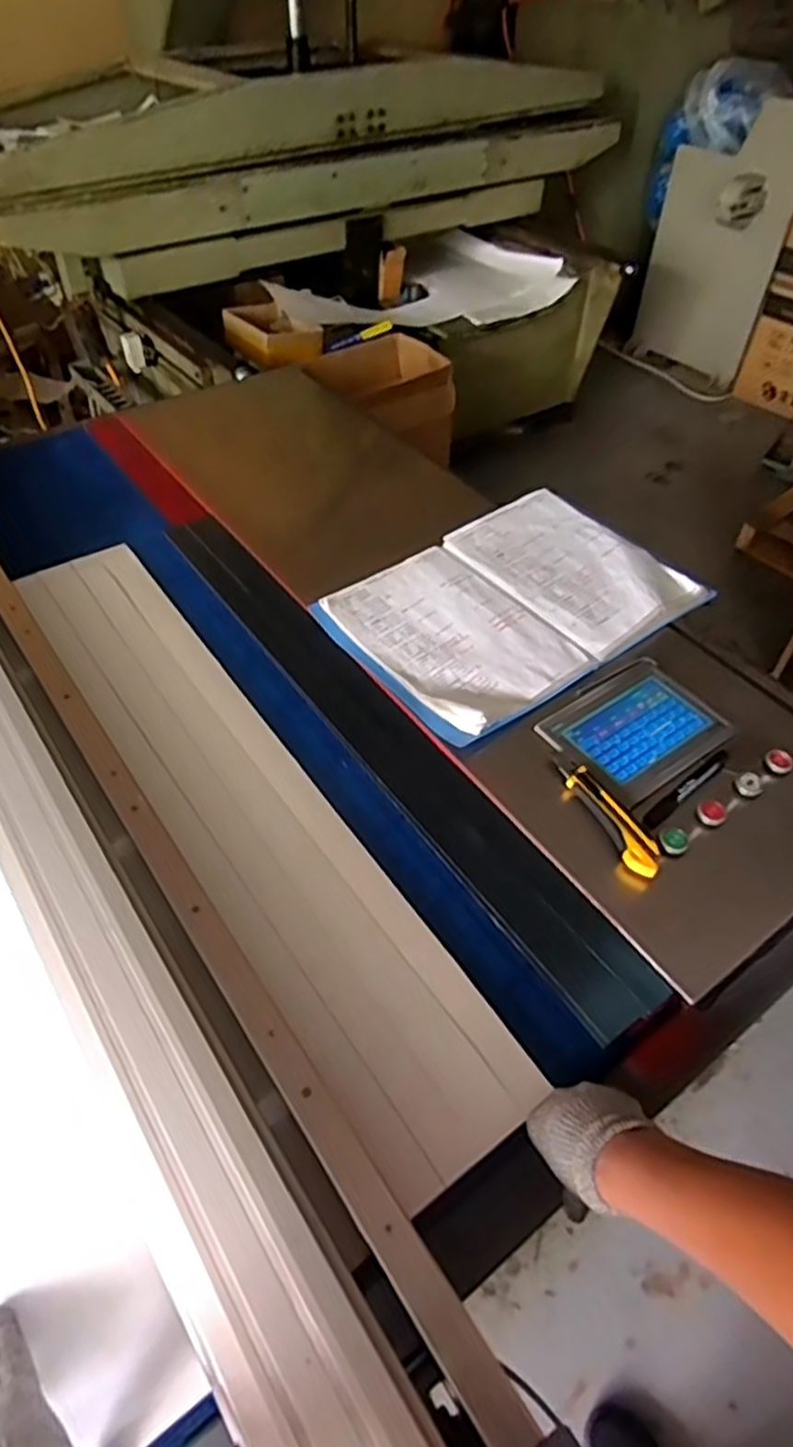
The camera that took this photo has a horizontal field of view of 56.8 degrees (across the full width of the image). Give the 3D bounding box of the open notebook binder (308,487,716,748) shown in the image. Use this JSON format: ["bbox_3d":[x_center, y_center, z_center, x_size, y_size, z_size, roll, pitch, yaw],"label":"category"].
[{"bbox_3d":[0.153,-0.164,0.988,0.444,0.027,0.310,-30,56,-24],"label":"open notebook binder"}]

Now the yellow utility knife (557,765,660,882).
[{"bbox_3d":[0.224,0.099,0.762,0.035,0.019,0.143,-18,51,-16],"label":"yellow utility knife"}]

